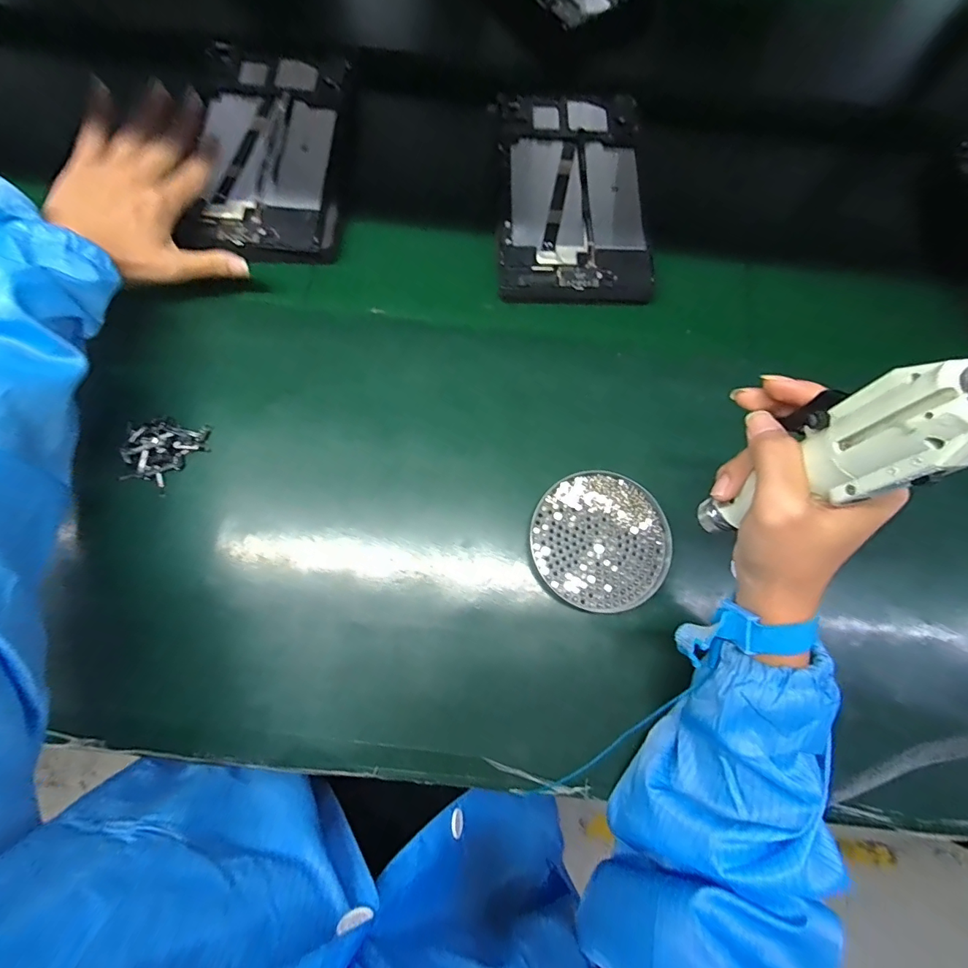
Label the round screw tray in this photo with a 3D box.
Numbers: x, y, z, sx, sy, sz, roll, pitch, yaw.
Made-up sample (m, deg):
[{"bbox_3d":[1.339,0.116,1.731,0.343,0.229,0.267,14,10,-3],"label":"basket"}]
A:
[{"bbox_3d":[0.097,0.047,0.378,0.111,0.006,0.111,22,77,5],"label":"round screw tray"}]

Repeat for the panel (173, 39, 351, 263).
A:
[{"bbox_3d":[-0.213,-0.343,0.464,0.134,0.025,0.254,-2,76,-5],"label":"panel"}]

